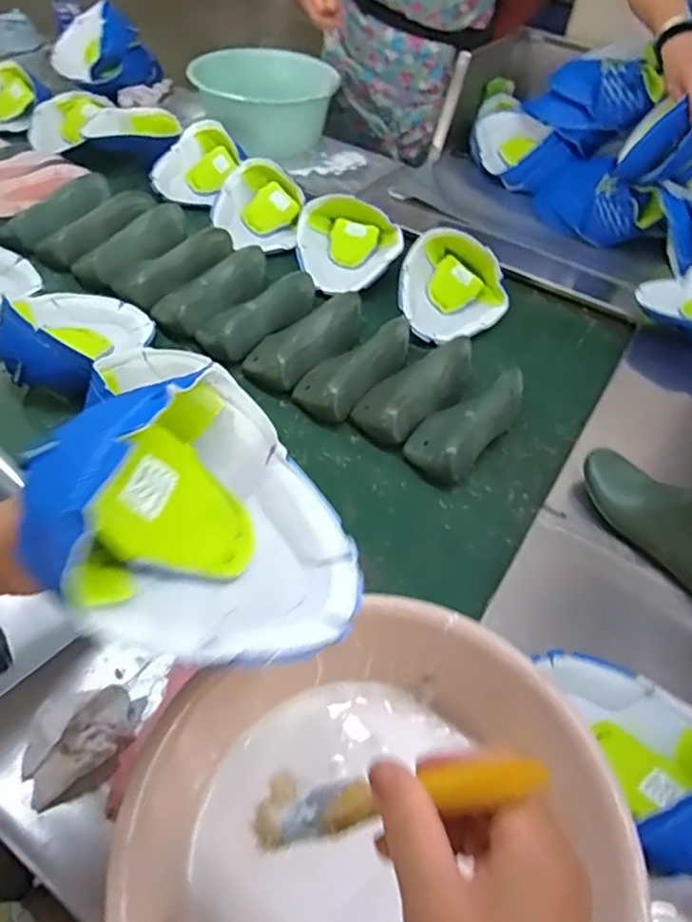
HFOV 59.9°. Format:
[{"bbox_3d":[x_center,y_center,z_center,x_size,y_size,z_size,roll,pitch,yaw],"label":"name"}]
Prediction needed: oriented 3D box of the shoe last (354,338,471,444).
[{"bbox_3d":[0.092,-0.102,0.819,0.090,0.064,0.193,35,54,22],"label":"shoe last"}]

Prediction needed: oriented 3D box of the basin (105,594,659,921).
[{"bbox_3d":[0.018,0.254,0.394,0.296,0.119,0.274,3,49,-4],"label":"basin"}]

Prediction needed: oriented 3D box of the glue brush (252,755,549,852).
[{"bbox_3d":[0.019,0.152,0.275,0.150,0.016,0.032,-25,43,27],"label":"glue brush"}]

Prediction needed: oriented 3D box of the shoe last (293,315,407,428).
[{"bbox_3d":[0.017,-0.140,0.840,0.087,0.064,0.203,36,55,22],"label":"shoe last"}]

